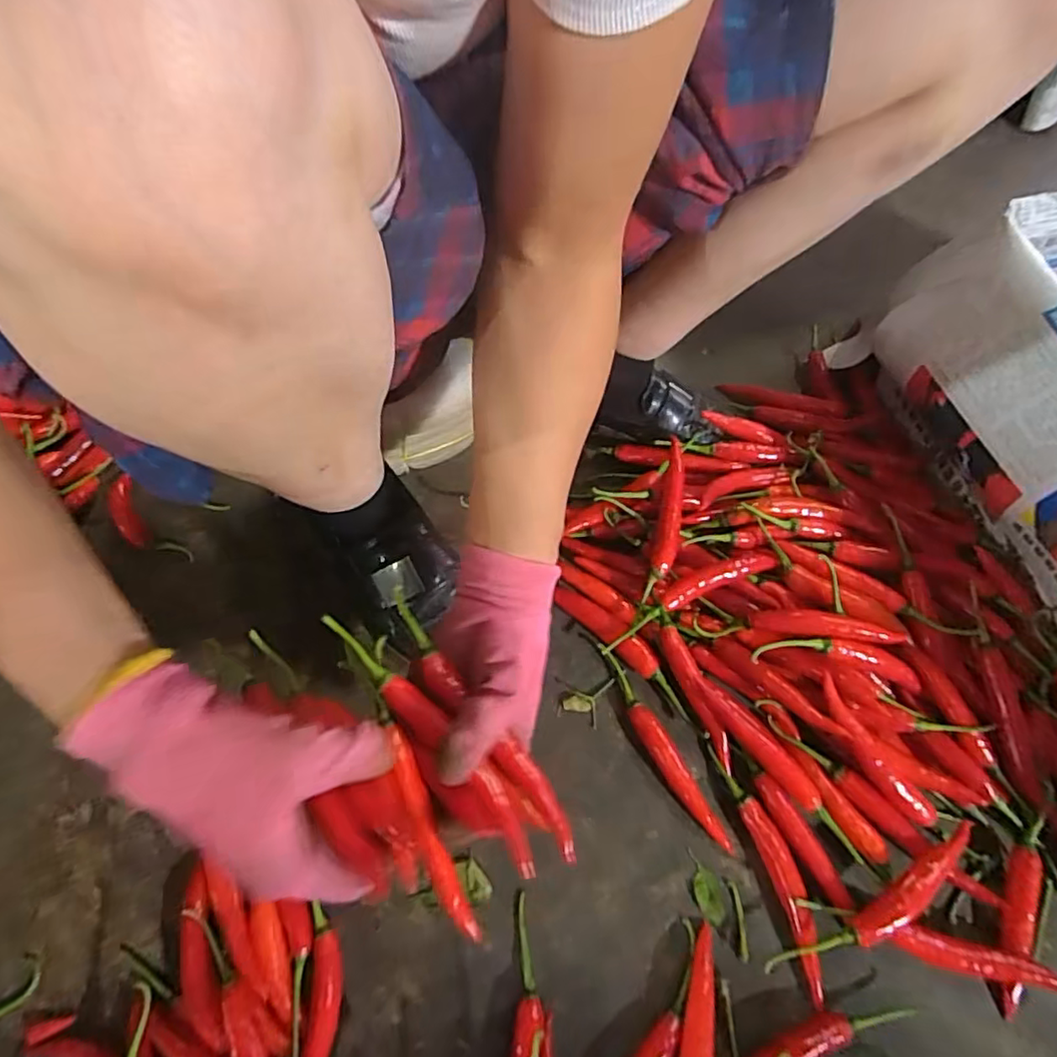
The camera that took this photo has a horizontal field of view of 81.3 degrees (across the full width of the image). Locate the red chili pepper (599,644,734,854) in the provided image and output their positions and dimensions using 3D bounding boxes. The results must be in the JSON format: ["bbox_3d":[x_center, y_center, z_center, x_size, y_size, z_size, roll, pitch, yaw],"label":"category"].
[{"bbox_3d":[0.100,0.167,0.475,0.017,0.019,0.168,-26,67,-15],"label":"red chili pepper"}]

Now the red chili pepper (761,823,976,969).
[{"bbox_3d":[0.245,0.257,0.416,0.177,0.026,0.025,-26,67,-15],"label":"red chili pepper"}]

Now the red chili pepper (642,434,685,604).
[{"bbox_3d":[0.119,-0.006,0.523,0.020,0.026,0.136,11,76,3],"label":"red chili pepper"}]

